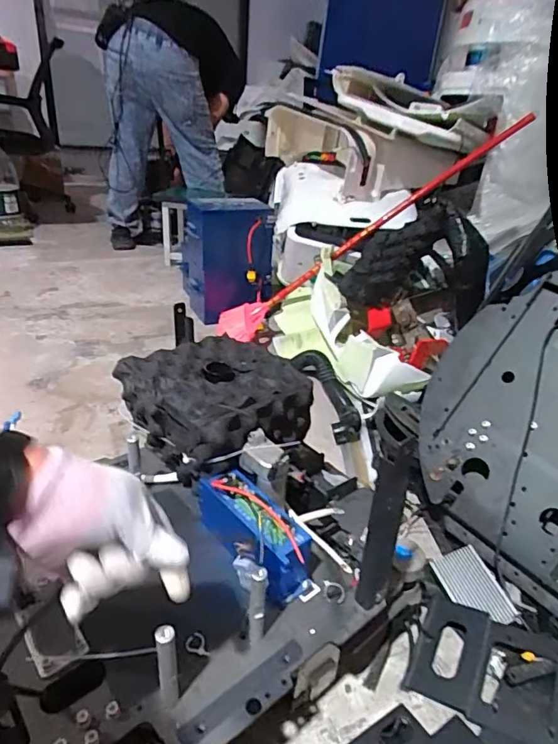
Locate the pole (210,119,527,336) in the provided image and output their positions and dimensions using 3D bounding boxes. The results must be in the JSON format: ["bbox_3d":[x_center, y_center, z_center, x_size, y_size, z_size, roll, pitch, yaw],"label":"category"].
[{"bbox_3d":[0.259,-0.396,1.427,1.043,0.097,0.144,-34,26,13],"label":"pole"}]

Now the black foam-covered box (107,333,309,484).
[{"bbox_3d":[-0.083,0.045,0.688,0.206,0.104,0.194,-18,36,-35],"label":"black foam-covered box"}]

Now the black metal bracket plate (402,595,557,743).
[{"bbox_3d":[0.274,0.376,0.626,0.198,0.025,0.136,6,37,32],"label":"black metal bracket plate"}]

